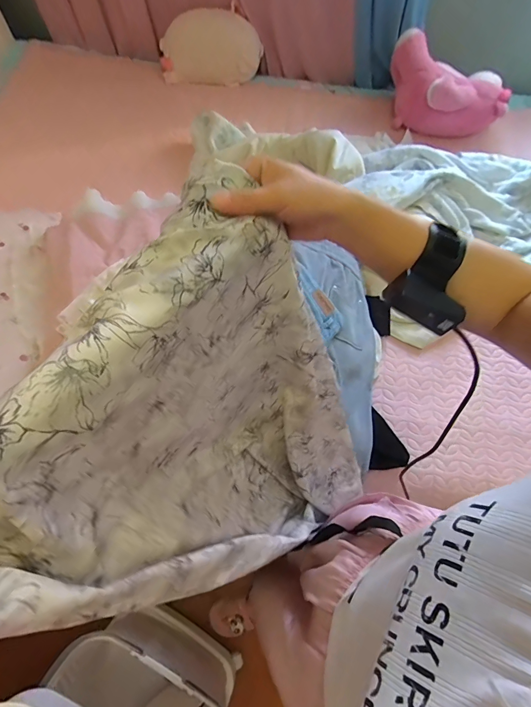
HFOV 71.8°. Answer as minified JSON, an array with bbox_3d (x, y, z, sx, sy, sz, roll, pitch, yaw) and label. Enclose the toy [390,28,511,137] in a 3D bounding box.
[{"bbox_3d":[0.565,-0.850,1.219,0.407,0.206,0.160,37,70,12],"label":"toy"}]

